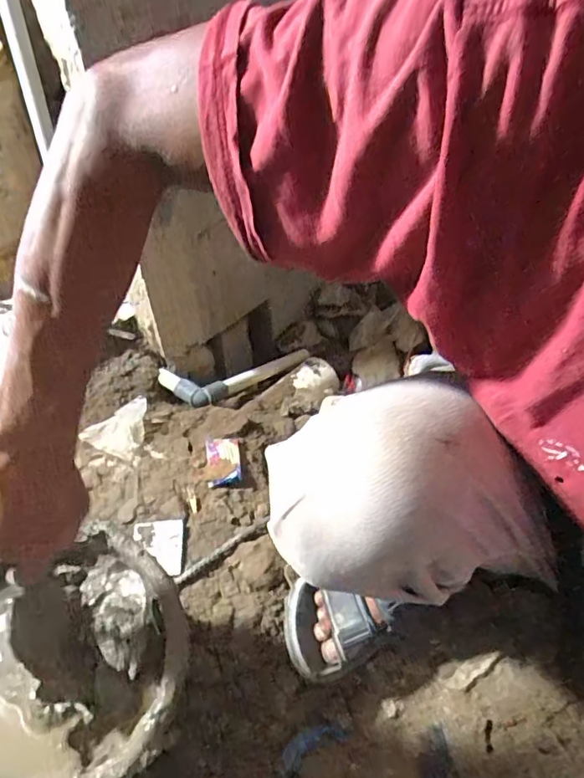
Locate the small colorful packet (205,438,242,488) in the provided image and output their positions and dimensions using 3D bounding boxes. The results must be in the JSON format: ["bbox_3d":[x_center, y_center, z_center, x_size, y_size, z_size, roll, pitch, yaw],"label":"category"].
[{"bbox_3d":[-0.099,0.102,0.755,0.047,0.013,0.093,-9,43,-5],"label":"small colorful packet"}]

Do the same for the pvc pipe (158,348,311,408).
[{"bbox_3d":[-0.086,-0.030,1.002,0.319,0.038,0.113,-16,41,-40],"label":"pvc pipe"}]

